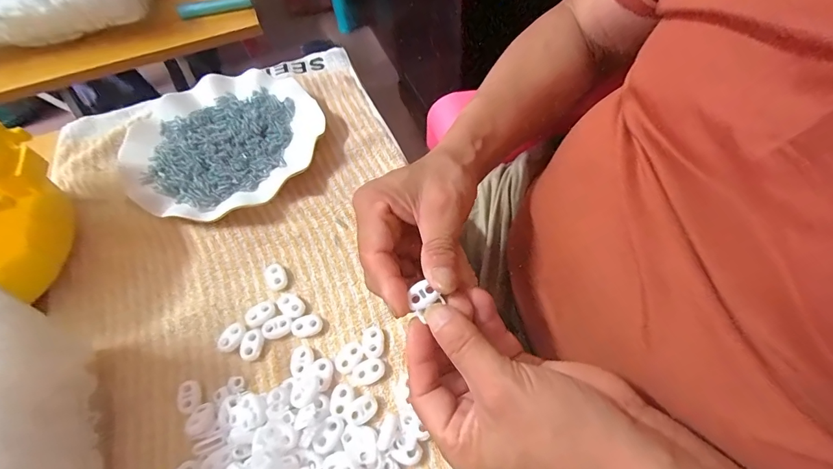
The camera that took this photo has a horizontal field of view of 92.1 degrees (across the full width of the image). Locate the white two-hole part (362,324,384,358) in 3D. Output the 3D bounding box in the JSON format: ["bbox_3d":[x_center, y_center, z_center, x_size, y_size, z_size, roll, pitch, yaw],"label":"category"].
[{"bbox_3d":[-0.031,0.076,0.289,0.015,0.005,0.024,-9,59,-2],"label":"white two-hole part"}]

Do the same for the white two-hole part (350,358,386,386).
[{"bbox_3d":[-0.034,0.095,0.278,0.025,0.004,0.015,-15,60,-6],"label":"white two-hole part"}]

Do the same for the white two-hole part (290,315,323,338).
[{"bbox_3d":[-0.081,0.067,0.297,0.023,0.004,0.015,-12,60,-4],"label":"white two-hole part"}]

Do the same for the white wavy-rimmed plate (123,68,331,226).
[{"bbox_3d":[-0.189,-0.097,0.393,0.180,0.018,0.180,-1,59,3],"label":"white wavy-rimmed plate"}]

